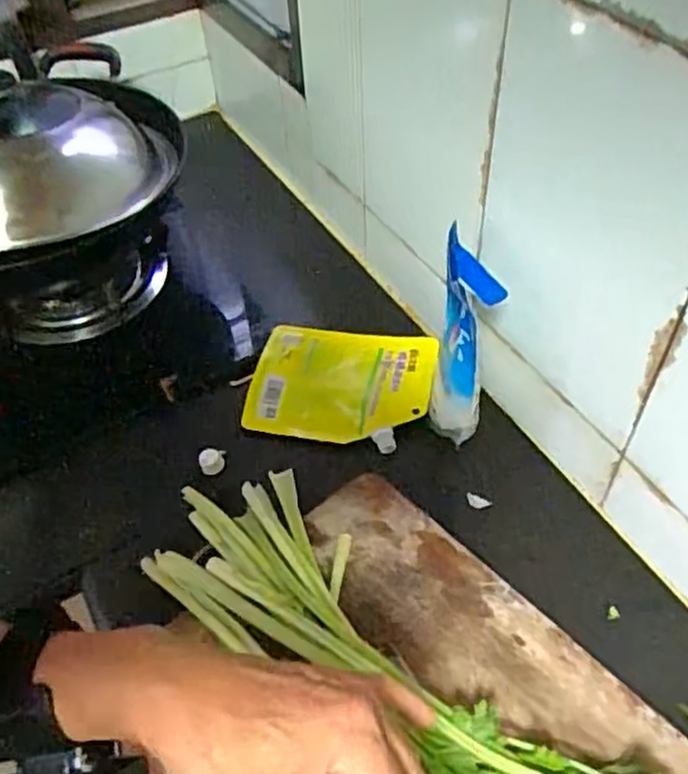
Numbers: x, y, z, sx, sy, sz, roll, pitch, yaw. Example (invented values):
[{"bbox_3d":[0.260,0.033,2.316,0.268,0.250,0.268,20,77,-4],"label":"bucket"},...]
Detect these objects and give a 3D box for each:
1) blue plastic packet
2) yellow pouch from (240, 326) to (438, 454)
[{"bbox_3d":[0.096,-0.037,0.616,0.034,0.182,0.063,-16,51,-10],"label":"blue plastic packet"},{"bbox_3d":[-0.004,-0.005,0.720,0.181,0.029,0.132,10,51,11],"label":"yellow pouch"}]

